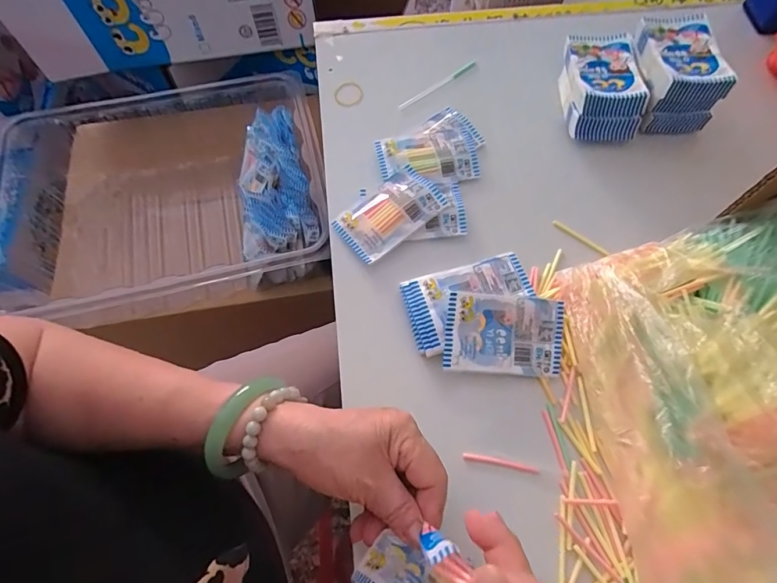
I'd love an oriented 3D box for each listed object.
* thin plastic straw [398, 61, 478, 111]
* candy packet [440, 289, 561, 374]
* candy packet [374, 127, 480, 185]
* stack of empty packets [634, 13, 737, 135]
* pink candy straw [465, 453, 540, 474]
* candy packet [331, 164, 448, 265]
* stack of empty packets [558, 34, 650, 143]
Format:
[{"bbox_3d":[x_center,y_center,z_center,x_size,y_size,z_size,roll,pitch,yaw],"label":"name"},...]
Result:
[{"bbox_3d":[0.061,-0.250,0.511,0.119,0.005,0.008,-35,70,-13],"label":"thin plastic straw"},{"bbox_3d":[0.101,0.037,0.364,0.102,0.006,0.066,4,91,-7],"label":"candy packet"},{"bbox_3d":[0.043,-0.145,0.458,0.106,0.013,0.068,-9,67,-3],"label":"candy packet"},{"bbox_3d":[0.309,-0.237,0.467,0.075,0.071,0.107,-6,66,-2],"label":"stack of empty packets"},{"bbox_3d":[0.091,0.139,0.342,0.060,0.004,0.006,9,67,5],"label":"pink candy straw"},{"bbox_3d":[0.003,-0.078,0.429,0.103,0.020,0.061,-37,71,-14],"label":"candy packet"},{"bbox_3d":[0.237,-0.230,0.477,0.074,0.049,0.119,0,66,1],"label":"stack of empty packets"}]

